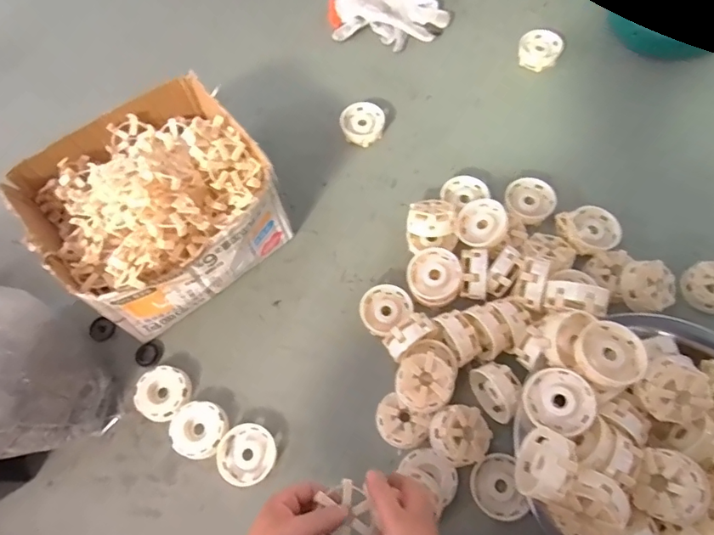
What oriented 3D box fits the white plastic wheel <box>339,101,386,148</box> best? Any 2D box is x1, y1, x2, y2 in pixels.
[{"bbox_3d":[0.011,-0.234,0.780,0.070,0.020,0.075,-1,66,2],"label":"white plastic wheel"}]

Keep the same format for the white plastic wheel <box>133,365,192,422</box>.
[{"bbox_3d":[-0.248,0.161,0.615,0.064,0.019,0.066,-1,66,2],"label":"white plastic wheel"}]

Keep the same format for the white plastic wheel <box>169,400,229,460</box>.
[{"bbox_3d":[-0.197,0.202,0.597,0.067,0.016,0.066,-1,66,2],"label":"white plastic wheel"}]

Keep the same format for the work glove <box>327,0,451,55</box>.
[{"bbox_3d":[0.055,-0.465,0.878,0.215,0.029,0.138,15,68,9],"label":"work glove"}]

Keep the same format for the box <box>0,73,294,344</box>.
[{"bbox_3d":[-0.260,-0.082,0.636,0.265,0.182,0.275,41,74,18],"label":"box"}]

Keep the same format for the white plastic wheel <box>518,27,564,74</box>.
[{"bbox_3d":[0.315,-0.373,0.827,0.066,0.032,0.079,25,70,13],"label":"white plastic wheel"}]

